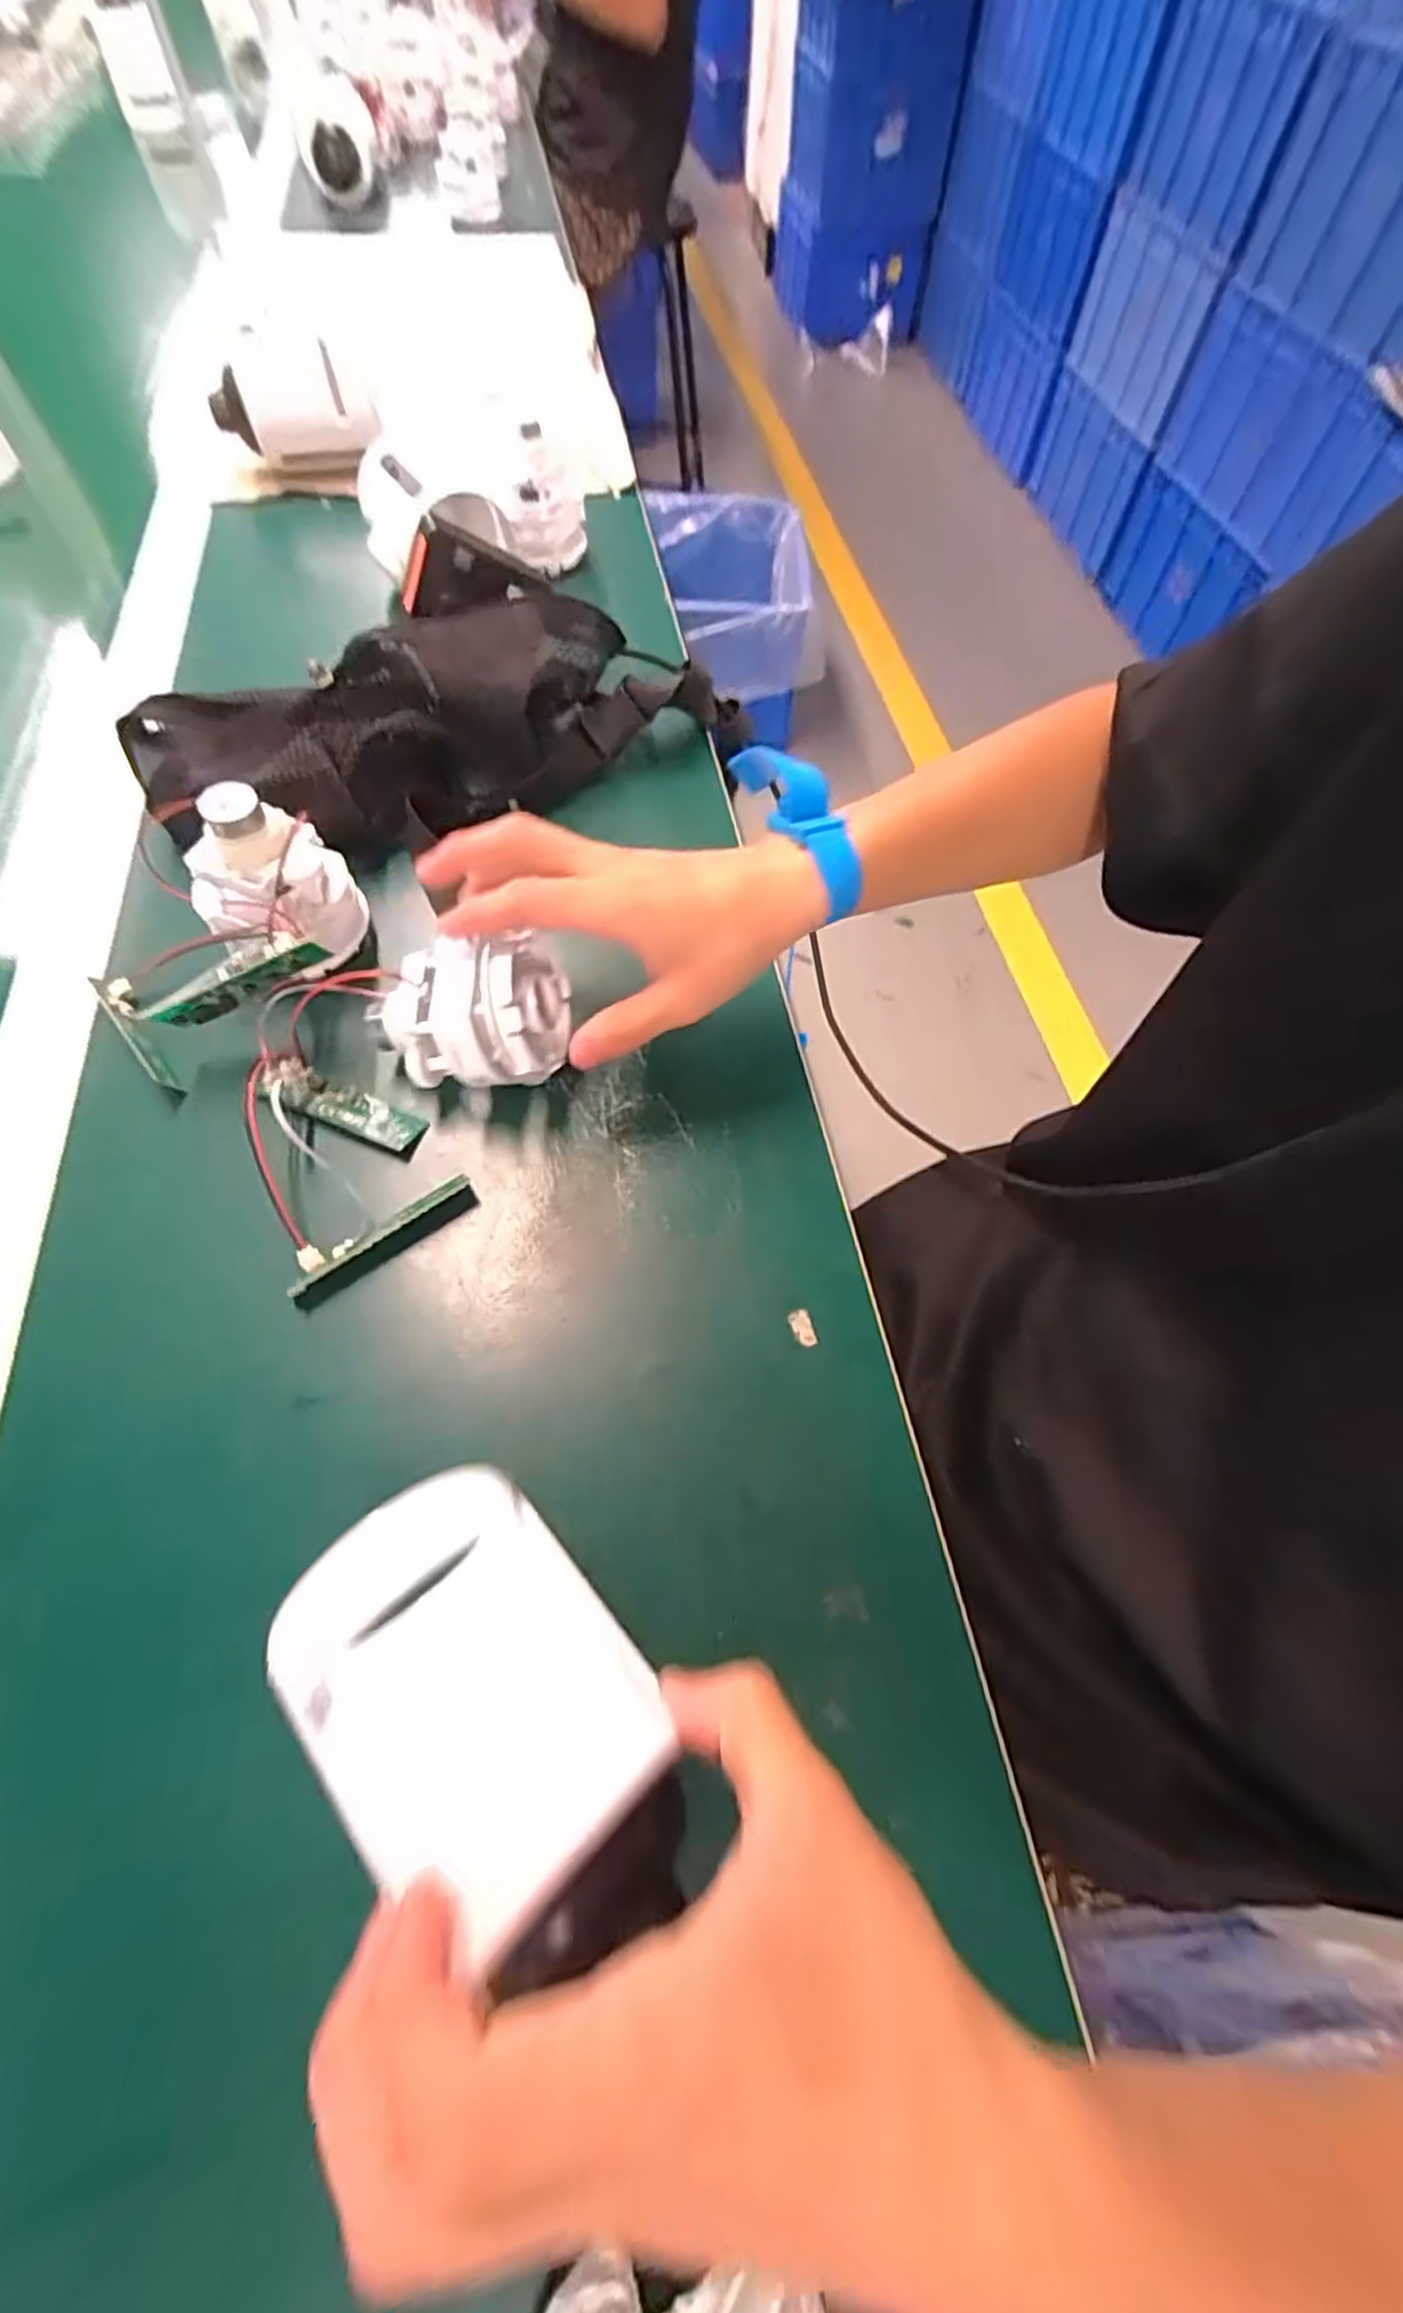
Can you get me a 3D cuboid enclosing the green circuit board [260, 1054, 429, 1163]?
[{"bbox_3d":[-0.165,-0.023,0.357,0.077,0.008,0.022,25,69,3],"label":"green circuit board"}]

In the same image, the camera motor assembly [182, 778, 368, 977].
[{"bbox_3d":[-0.200,-0.126,0.365,0.070,0.081,0.063,-32,68,-17],"label":"camera motor assembly"}]

